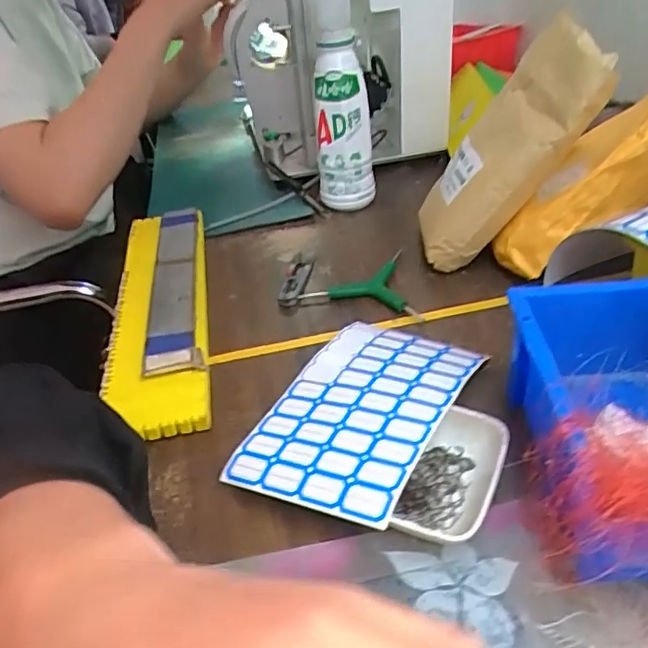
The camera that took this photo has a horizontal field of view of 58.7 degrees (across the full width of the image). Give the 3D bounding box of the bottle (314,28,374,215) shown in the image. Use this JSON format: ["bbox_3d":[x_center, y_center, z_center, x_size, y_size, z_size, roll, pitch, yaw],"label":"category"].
[{"bbox_3d":[0.020,-0.229,0.662,0.064,0.182,0.052,-7,36,2],"label":"bottle"}]

